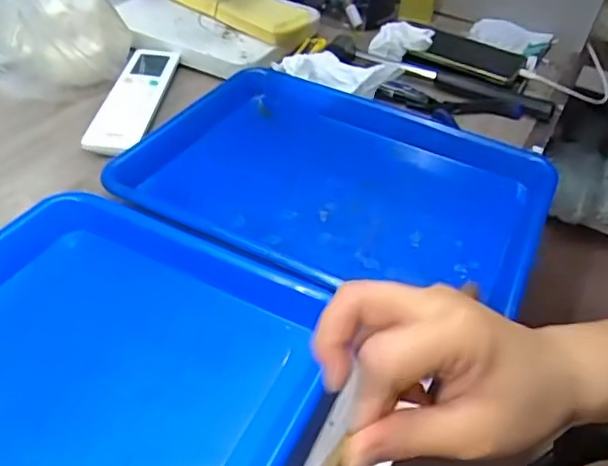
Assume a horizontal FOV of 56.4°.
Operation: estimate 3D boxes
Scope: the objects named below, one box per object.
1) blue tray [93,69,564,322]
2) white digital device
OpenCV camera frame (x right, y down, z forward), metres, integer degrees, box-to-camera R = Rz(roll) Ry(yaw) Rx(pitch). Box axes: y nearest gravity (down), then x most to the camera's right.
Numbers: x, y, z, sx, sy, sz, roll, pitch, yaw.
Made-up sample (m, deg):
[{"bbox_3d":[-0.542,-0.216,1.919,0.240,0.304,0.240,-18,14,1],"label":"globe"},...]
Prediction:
[{"bbox_3d":[0.027,-0.044,0.495,0.339,0.039,0.251,22,46,15],"label":"blue tray"},{"bbox_3d":[-0.169,-0.137,0.567,0.049,0.015,0.184,6,42,-2],"label":"white digital device"}]

